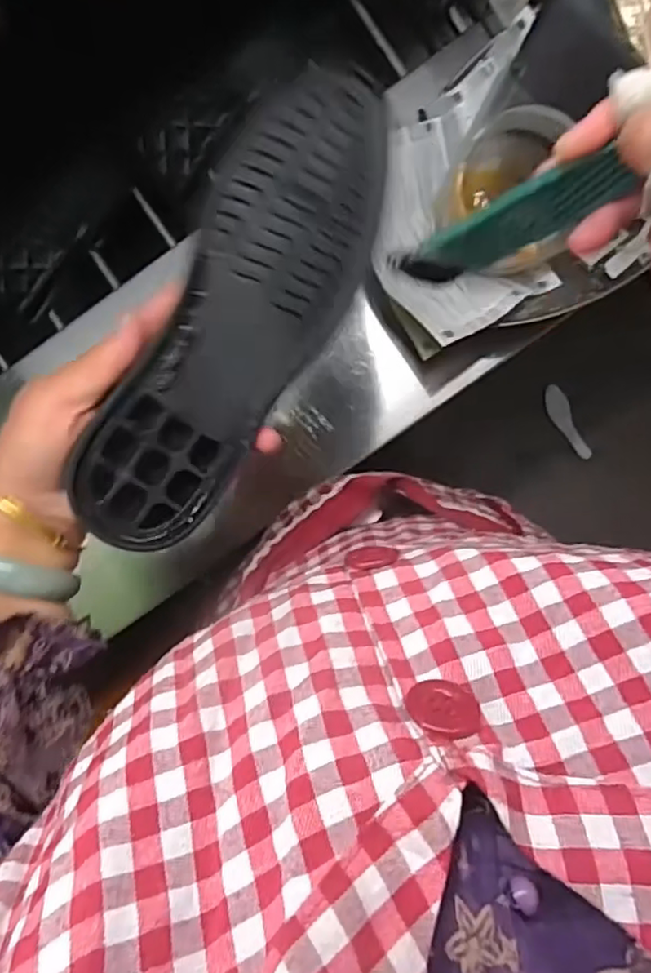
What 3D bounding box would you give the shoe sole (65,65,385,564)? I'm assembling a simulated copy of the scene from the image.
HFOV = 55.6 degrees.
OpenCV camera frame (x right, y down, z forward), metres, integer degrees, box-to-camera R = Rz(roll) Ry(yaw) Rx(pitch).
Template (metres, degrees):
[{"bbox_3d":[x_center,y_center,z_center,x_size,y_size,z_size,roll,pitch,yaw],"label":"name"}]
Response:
[{"bbox_3d":[-0.042,-0.087,0.313,0.082,0.030,0.249,29,84,-20],"label":"shoe sole"}]

